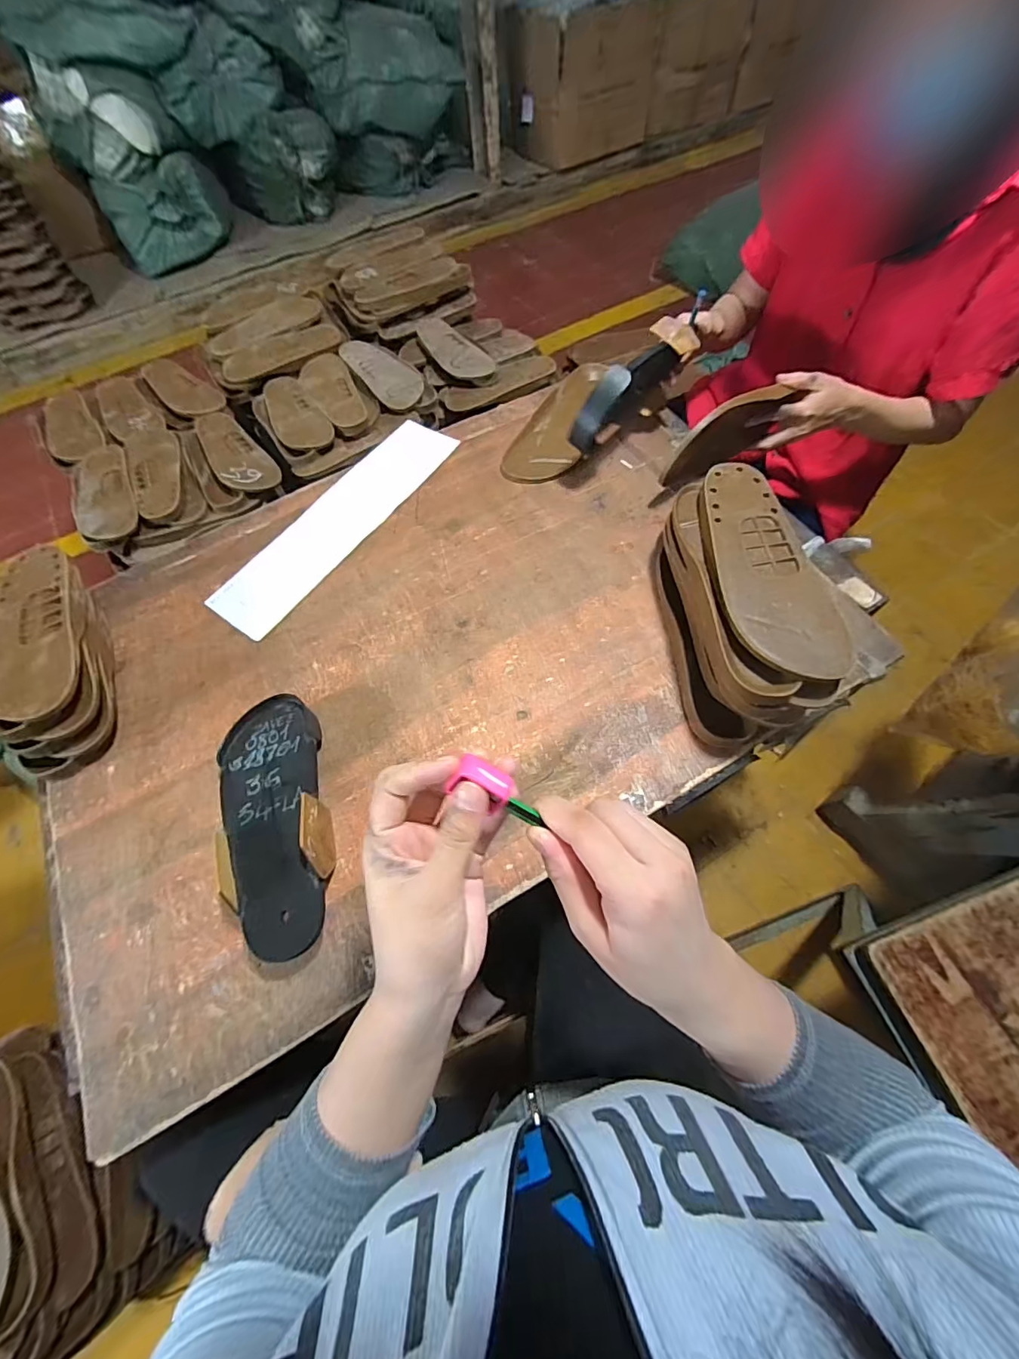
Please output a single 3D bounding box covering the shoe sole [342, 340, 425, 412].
[{"bbox_3d":[-0.259,-0.626,0.988,0.095,0.019,0.248,-34,66,-14],"label":"shoe sole"}]

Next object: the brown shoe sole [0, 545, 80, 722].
[{"bbox_3d":[-0.505,-0.053,0.510,0.091,0.016,0.221,-24,64,-9],"label":"brown shoe sole"}]

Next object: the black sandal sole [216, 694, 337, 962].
[{"bbox_3d":[-0.216,0.126,0.454,0.095,0.060,0.235,-21,64,-8],"label":"black sandal sole"}]

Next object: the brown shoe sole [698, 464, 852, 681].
[{"bbox_3d":[0.241,-0.111,0.471,0.092,0.015,0.250,-8,63,-2],"label":"brown shoe sole"}]

